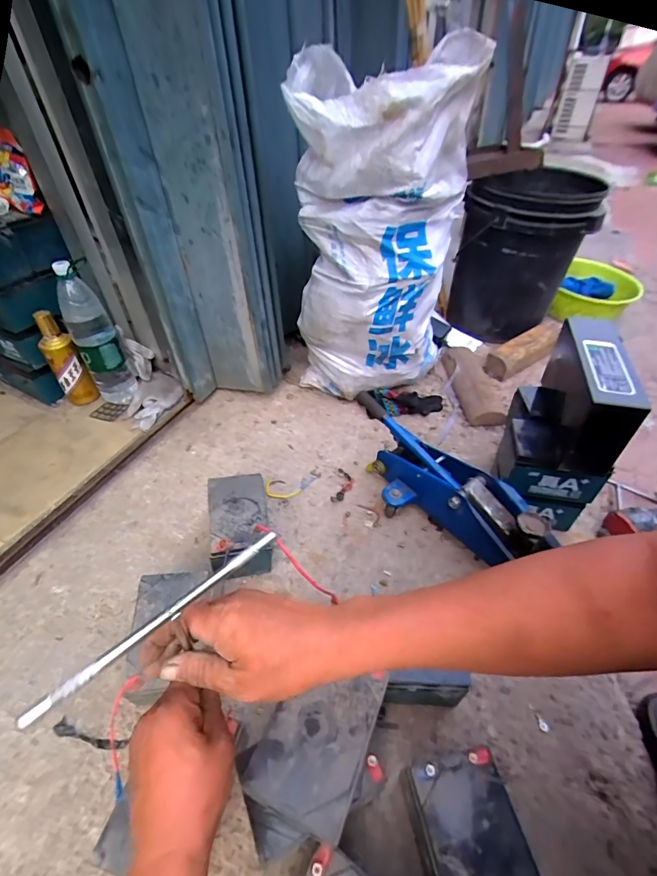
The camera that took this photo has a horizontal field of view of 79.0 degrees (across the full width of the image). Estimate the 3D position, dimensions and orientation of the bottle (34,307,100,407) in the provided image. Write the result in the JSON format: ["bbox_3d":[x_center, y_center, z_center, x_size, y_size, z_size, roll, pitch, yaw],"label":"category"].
[{"bbox_3d":[-0.616,-0.178,0.936,0.075,0.208,0.060,28,51,23],"label":"bottle"}]

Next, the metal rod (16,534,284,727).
[{"bbox_3d":[-0.107,0.119,0.271,0.178,0.006,0.007,-32,53,-33],"label":"metal rod"}]

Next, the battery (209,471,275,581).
[{"bbox_3d":[-0.152,0.153,0.699,0.099,0.108,0.154,-12,43,-8],"label":"battery"}]

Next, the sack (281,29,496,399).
[{"bbox_3d":[0.102,-0.386,0.890,0.302,0.628,0.241,21,49,17],"label":"sack"}]

